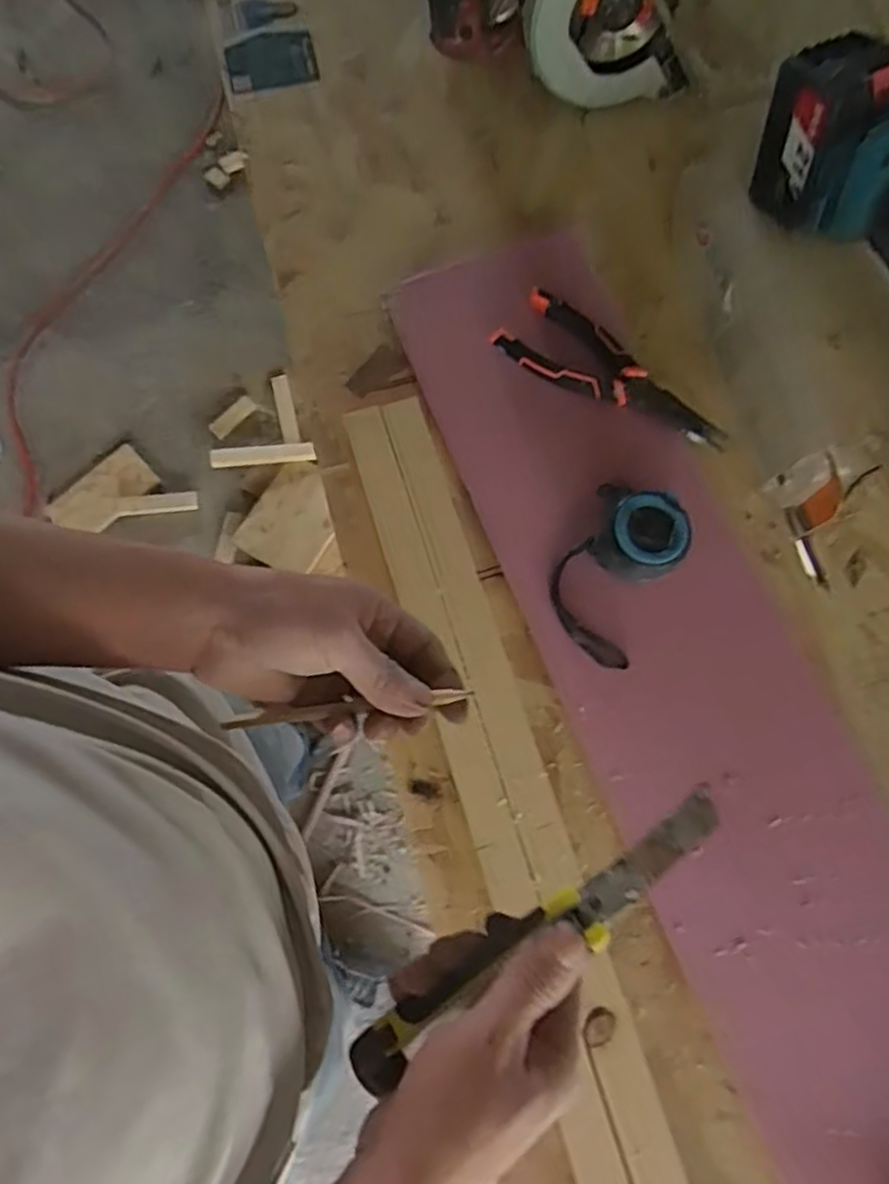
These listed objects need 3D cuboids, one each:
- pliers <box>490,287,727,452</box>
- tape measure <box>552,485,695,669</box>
[{"bbox_3d":[0.129,-0.162,0.551,0.184,0.018,0.062,33,77,8],"label":"pliers"},{"bbox_3d":[0.118,-0.015,0.501,0.069,0.044,0.116,26,76,7],"label":"tape measure"}]

